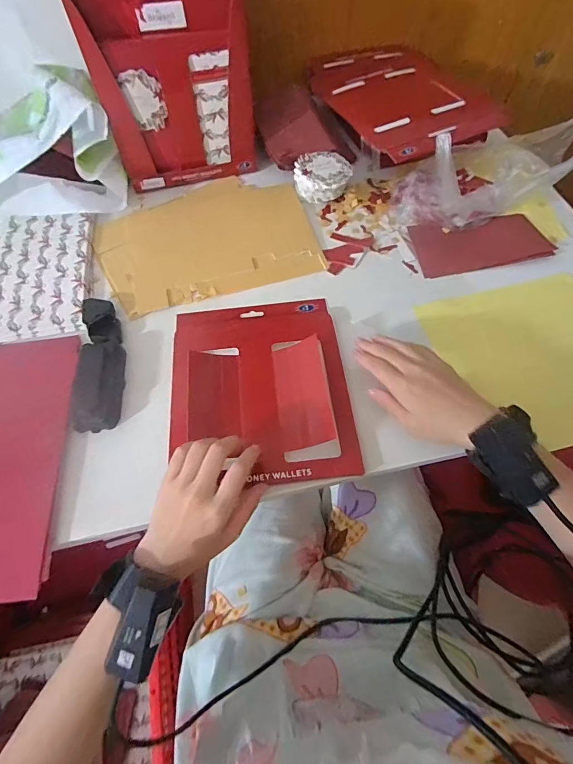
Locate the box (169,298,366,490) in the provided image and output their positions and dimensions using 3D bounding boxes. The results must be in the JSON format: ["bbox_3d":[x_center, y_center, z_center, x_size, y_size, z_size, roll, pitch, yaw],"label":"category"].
[{"bbox_3d":[-0.031,-0.002,0.436,0.192,0.020,0.238,-7,58,-3],"label":"box"}]

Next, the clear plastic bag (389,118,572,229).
[{"bbox_3d":[0.266,-0.304,0.531,0.214,0.129,0.162,-12,59,-5],"label":"clear plastic bag"}]

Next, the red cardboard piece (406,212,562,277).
[{"bbox_3d":[0.272,-0.193,0.539,0.181,0.009,0.096,-7,59,-2],"label":"red cardboard piece"}]

